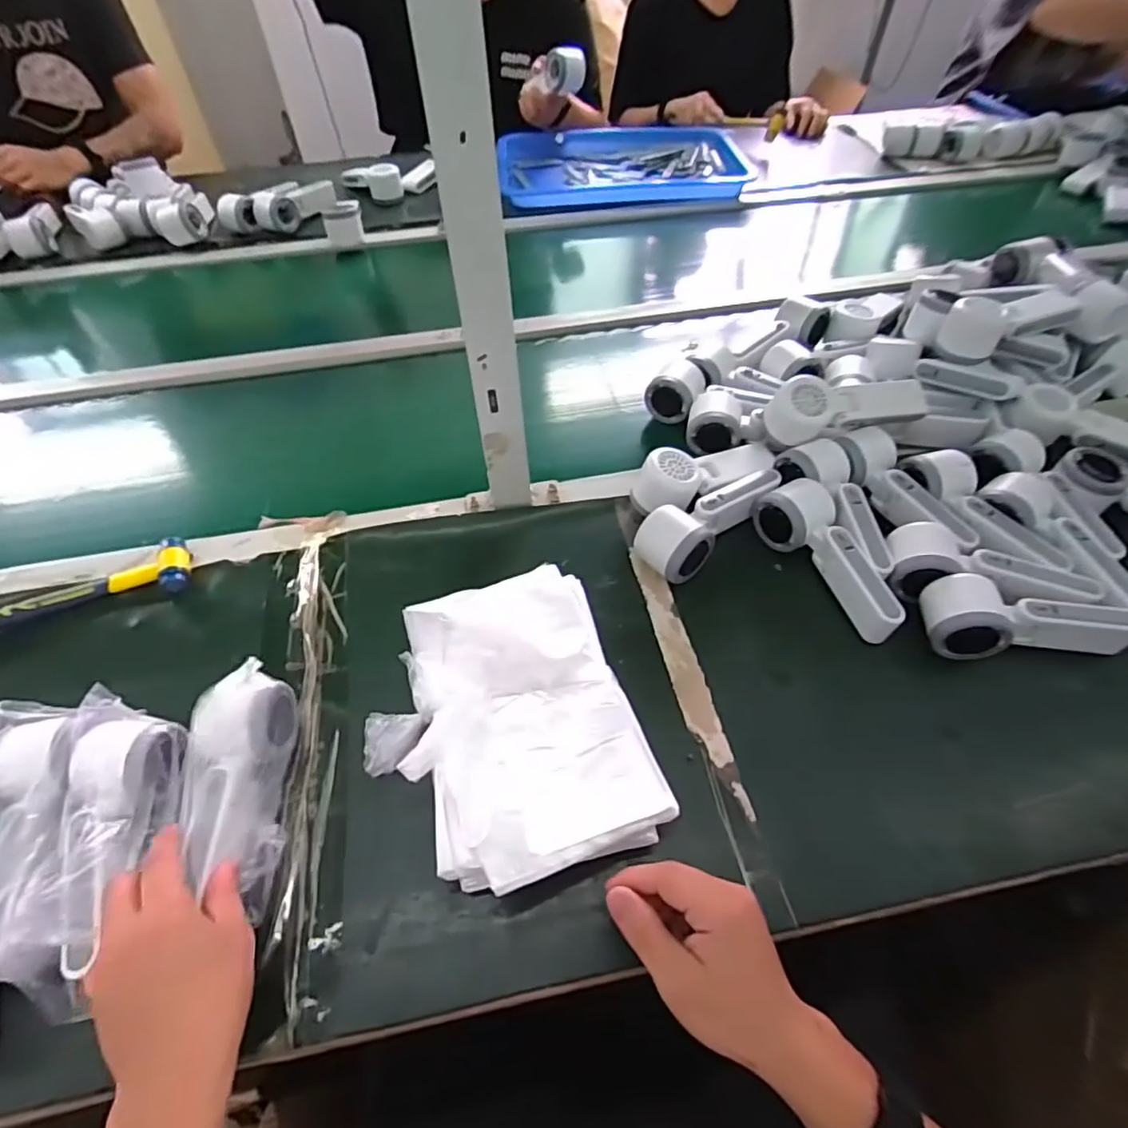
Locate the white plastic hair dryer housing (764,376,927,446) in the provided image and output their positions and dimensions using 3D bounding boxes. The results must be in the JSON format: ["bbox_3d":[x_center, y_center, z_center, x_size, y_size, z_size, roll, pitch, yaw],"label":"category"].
[{"bbox_3d":[0.290,-0.161,0.618,0.165,0.052,0.046,-11,55,-9],"label":"white plastic hair dryer housing"}]

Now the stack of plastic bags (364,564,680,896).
[{"bbox_3d":[-0.049,0.114,0.450,0.195,0.087,0.221,-15,55,-9],"label":"stack of plastic bags"}]

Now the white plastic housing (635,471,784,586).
[{"bbox_3d":[0.139,-0.049,0.581,0.169,0.049,0.057,-38,61,-23],"label":"white plastic housing"}]

